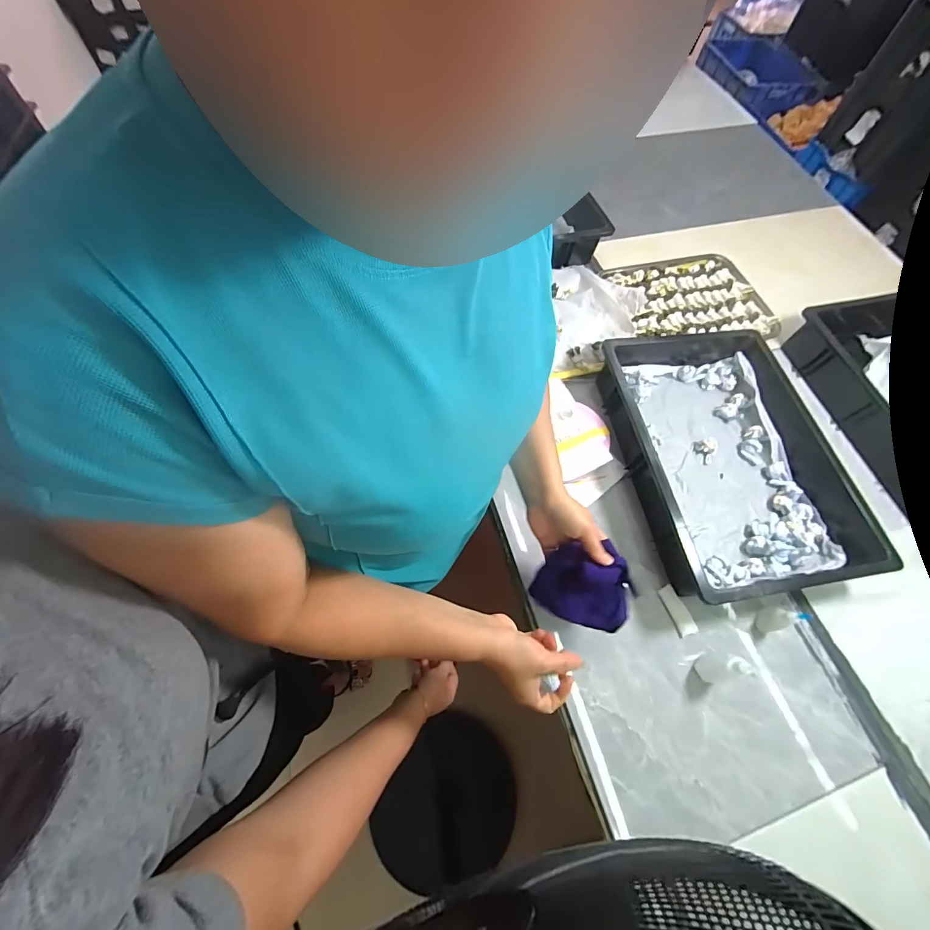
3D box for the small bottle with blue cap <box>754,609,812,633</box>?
[{"bbox_3d":[0.448,0.216,0.554,0.038,0.077,0.029,-4,65,-6],"label":"small bottle with blue cap"}]

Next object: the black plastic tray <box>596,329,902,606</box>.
[{"bbox_3d":[0.438,-0.031,0.666,0.334,0.088,0.465,-7,64,-5],"label":"black plastic tray"}]

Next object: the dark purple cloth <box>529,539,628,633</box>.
[{"bbox_3d":[0.147,0.154,0.511,0.118,0.102,0.042,7,28,26],"label":"dark purple cloth"}]

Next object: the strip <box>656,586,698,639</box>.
[{"bbox_3d":[0.314,0.216,0.584,0.028,0.008,0.070,-16,65,-9],"label":"strip"}]

